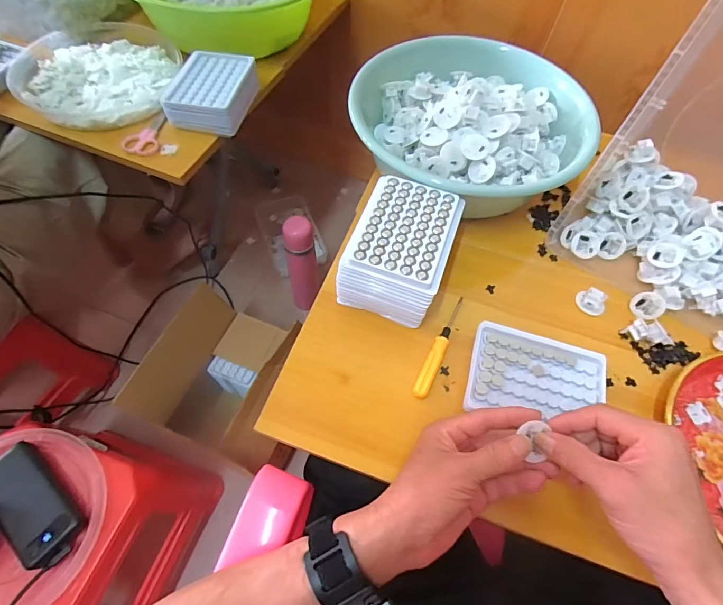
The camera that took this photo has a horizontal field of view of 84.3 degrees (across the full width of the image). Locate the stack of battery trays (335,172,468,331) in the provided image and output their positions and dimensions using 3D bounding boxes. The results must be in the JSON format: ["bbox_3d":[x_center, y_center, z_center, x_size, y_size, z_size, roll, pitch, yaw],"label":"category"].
[{"bbox_3d":[0.043,-0.052,0.437,0.100,0.085,0.135,22,62,9],"label":"stack of battery trays"}]

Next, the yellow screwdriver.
[{"bbox_3d":[0.085,0.045,0.430,0.015,0.013,0.128,25,63,11],"label":"yellow screwdriver"}]

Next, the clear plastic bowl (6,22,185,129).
[{"bbox_3d":[-0.384,-0.339,0.596,0.218,0.037,0.203,-4,61,-5],"label":"clear plastic bowl"}]

